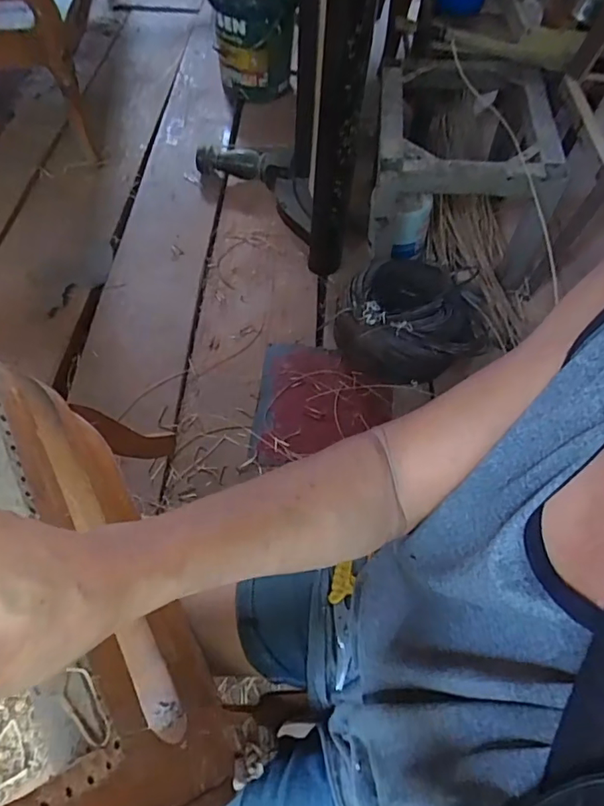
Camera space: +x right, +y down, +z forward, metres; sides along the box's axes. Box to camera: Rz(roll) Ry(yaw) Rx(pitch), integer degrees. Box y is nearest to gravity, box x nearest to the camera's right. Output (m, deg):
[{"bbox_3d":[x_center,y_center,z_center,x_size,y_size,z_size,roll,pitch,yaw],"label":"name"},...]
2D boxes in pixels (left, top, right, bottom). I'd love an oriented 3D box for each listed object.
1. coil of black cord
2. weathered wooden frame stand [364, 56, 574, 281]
[{"bbox_3d":[0.253,-0.206,1.195,0.320,0.160,0.292,2,58,-3],"label":"coil of black cord"},{"bbox_3d":[0.388,-0.599,1.278,0.419,0.293,0.470,6,58,0],"label":"weathered wooden frame stand"}]

